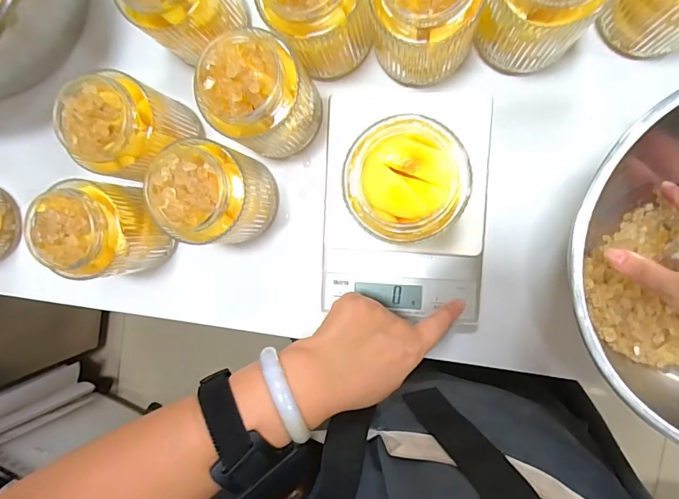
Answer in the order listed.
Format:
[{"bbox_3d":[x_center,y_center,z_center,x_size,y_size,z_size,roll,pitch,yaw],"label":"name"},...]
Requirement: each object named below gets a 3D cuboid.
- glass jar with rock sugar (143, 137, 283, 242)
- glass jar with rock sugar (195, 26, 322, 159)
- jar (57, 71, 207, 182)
[{"bbox_3d":[-0.108,-0.048,0.375,0.080,0.104,0.078,1,93,9],"label":"glass jar with rock sugar"},{"bbox_3d":[-0.066,-0.129,0.363,0.073,0.106,0.080,1,93,9],"label":"glass jar with rock sugar"},{"bbox_3d":[-0.183,-0.103,0.377,0.086,0.092,0.090,1,93,9],"label":"jar"}]

